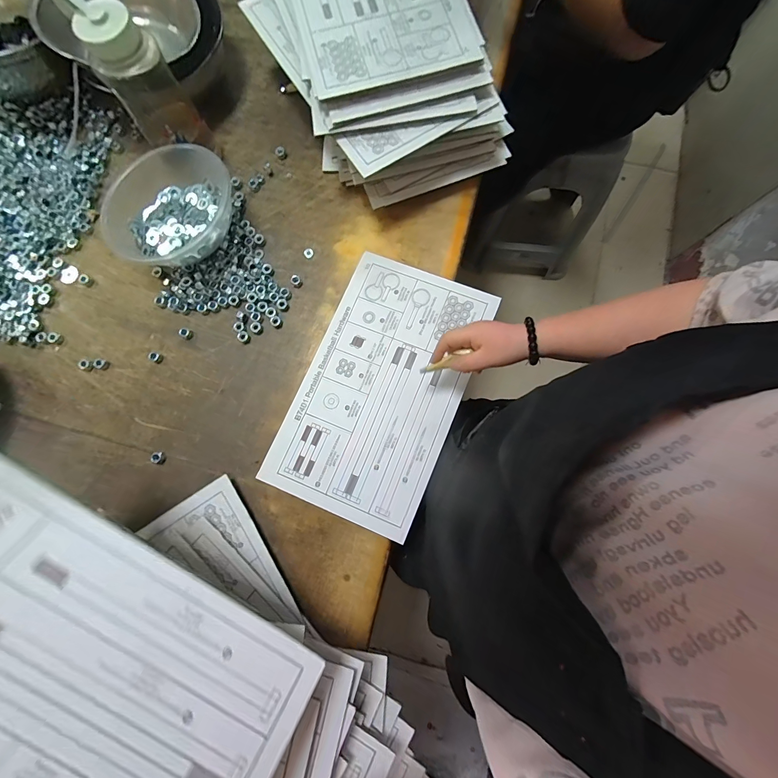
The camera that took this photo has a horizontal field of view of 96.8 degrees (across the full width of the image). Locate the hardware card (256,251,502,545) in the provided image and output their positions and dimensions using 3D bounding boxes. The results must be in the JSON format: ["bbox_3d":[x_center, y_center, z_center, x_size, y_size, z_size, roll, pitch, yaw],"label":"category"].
[{"bbox_3d":[-0.009,-0.005,0.506,0.222,0.007,0.374,23,82,7],"label":"hardware card"}]

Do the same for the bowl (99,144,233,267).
[{"bbox_3d":[-0.330,-0.270,0.530,0.202,0.073,0.196,29,81,6],"label":"bowl"}]

